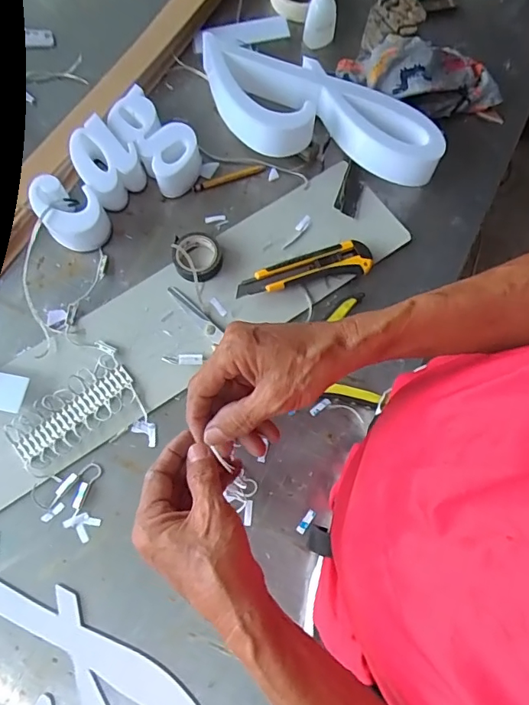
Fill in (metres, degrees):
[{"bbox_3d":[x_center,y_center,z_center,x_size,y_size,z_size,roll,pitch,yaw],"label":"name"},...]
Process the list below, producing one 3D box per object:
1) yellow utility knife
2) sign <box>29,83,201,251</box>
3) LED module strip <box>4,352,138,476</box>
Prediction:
[{"bbox_3d":[0.046,-0.095,0.572,0.160,0.020,0.037,-15,76,-6],"label":"yellow utility knife"},{"bbox_3d":[-0.181,-0.212,0.590,0.122,0.049,0.197,41,78,9],"label":"sign"},{"bbox_3d":[-0.206,0.063,0.527,0.138,0.010,0.064,-43,80,-11],"label":"LED module strip"}]

